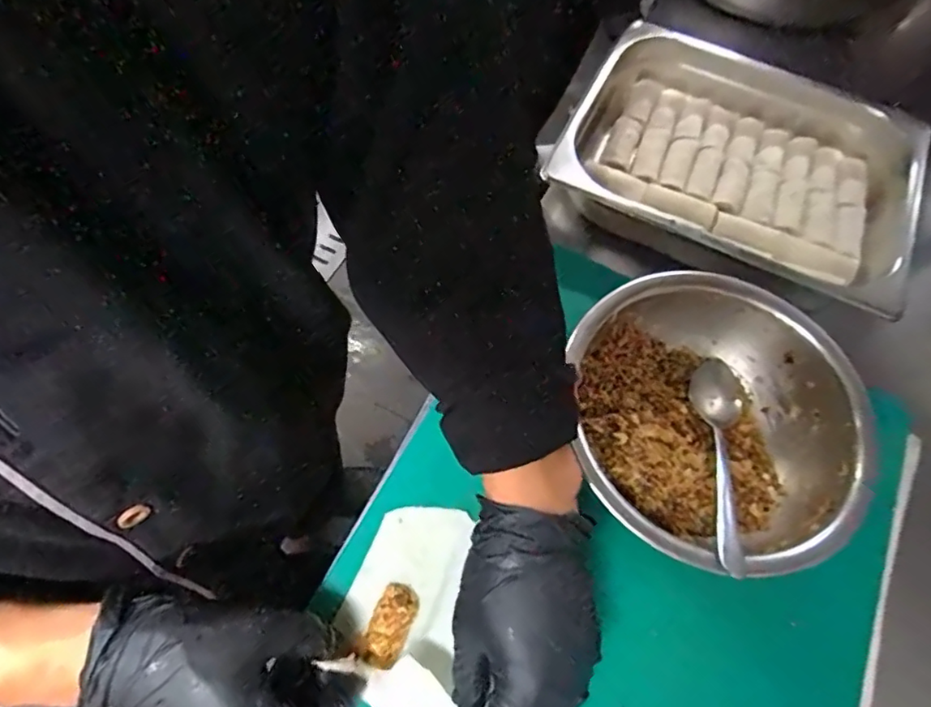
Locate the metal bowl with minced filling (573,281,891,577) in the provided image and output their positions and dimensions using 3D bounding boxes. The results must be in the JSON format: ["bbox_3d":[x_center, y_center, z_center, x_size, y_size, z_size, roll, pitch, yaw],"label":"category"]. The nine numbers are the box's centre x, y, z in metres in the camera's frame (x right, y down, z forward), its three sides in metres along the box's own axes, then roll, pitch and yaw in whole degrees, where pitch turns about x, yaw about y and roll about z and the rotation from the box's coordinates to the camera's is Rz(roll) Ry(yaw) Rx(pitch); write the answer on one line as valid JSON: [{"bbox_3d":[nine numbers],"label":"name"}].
[{"bbox_3d":[0.178,0.052,0.418,0.186,0.081,0.204,1,64,-3],"label":"metal bowl with minced filling"}]

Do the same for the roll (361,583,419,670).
[{"bbox_3d":[-0.049,0.176,0.369,0.025,0.015,0.049,20,65,7],"label":"roll"}]

